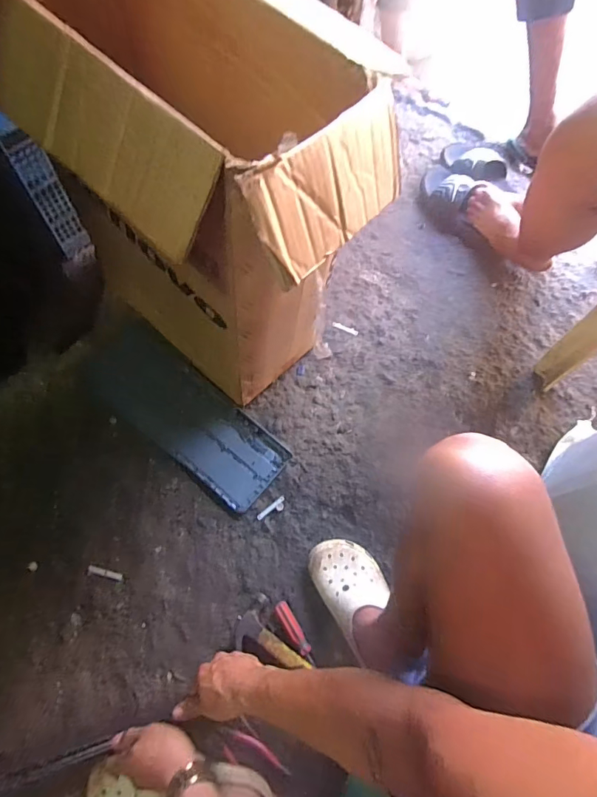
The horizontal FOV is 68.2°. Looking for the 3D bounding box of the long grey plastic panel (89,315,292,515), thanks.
[{"bbox_3d":[-0.213,0.031,0.846,0.413,0.019,0.153,41,73,1],"label":"long grey plastic panel"}]

